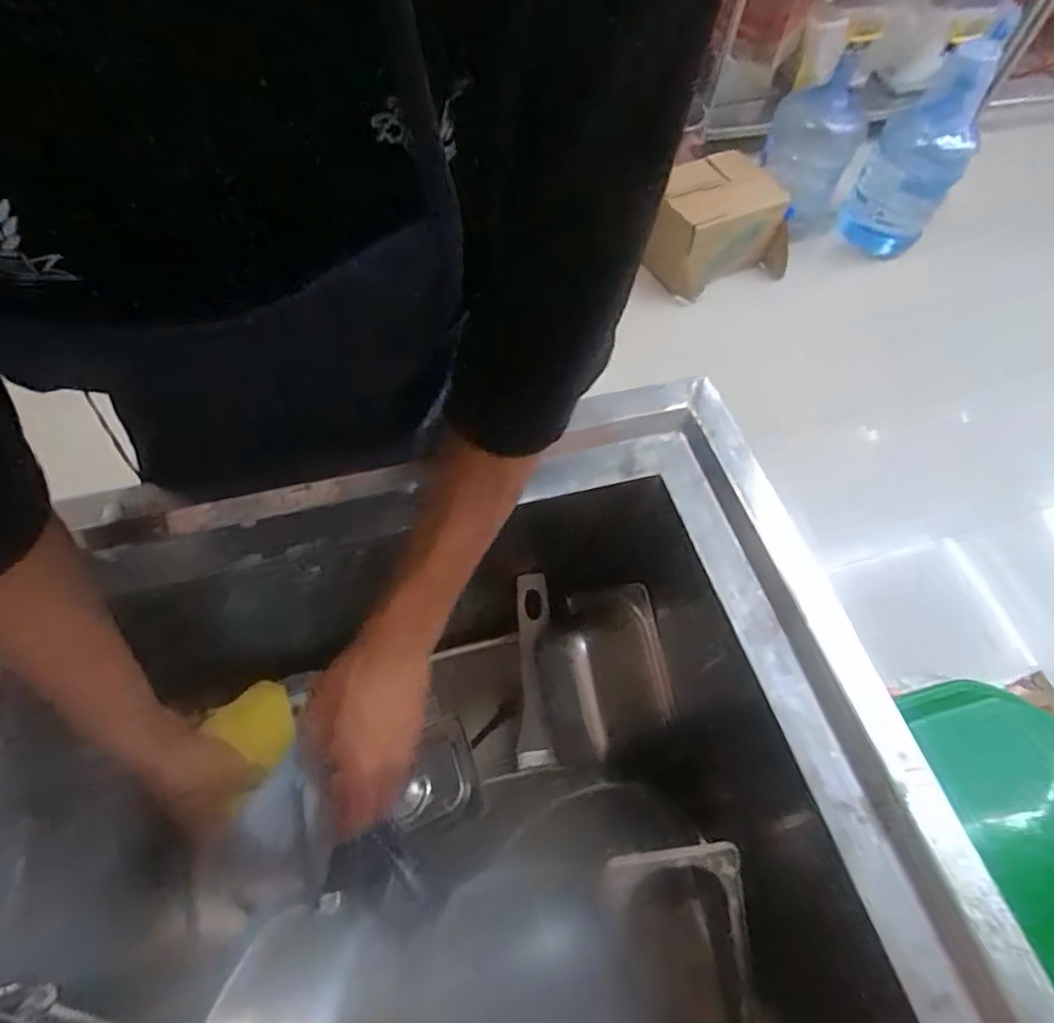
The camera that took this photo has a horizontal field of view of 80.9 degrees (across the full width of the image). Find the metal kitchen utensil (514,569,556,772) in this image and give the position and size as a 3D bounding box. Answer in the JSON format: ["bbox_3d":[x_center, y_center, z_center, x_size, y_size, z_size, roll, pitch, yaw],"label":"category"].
[{"bbox_3d":[0.006,0.161,0.637,0.035,0.012,0.192,0,81,-4],"label":"metal kitchen utensil"}]

